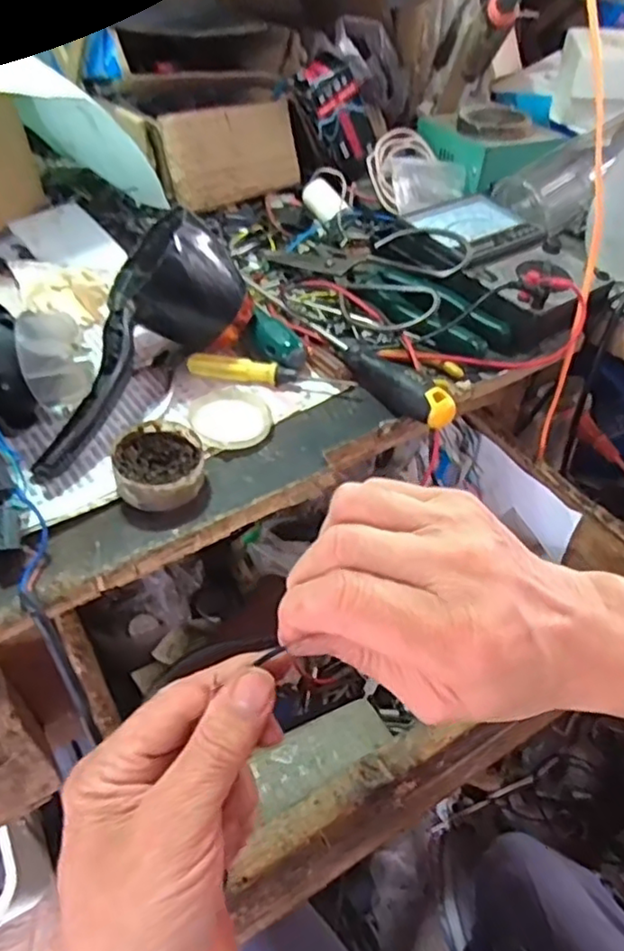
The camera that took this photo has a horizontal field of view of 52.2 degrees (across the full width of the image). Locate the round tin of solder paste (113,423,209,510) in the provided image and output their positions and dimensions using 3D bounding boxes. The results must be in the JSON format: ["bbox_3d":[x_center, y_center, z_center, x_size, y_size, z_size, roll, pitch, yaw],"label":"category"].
[{"bbox_3d":[-0.093,-0.006,0.392,0.053,0.022,0.058,1,43,-1],"label":"round tin of solder paste"}]

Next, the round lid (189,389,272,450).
[{"bbox_3d":[-0.056,-0.041,0.439,0.053,0.009,0.060,-19,48,-22],"label":"round lid"}]

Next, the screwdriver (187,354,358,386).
[{"bbox_3d":[-0.031,-0.075,0.470,0.122,0.016,0.016,7,44,5],"label":"screwdriver"}]

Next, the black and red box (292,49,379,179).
[{"bbox_3d":[0.028,-0.364,0.647,0.054,0.108,0.032,-29,45,10],"label":"black and red box"}]

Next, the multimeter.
[{"bbox_3d":[0.164,-0.185,0.559,0.123,0.052,0.185,-17,47,-20],"label":"multimeter"}]

